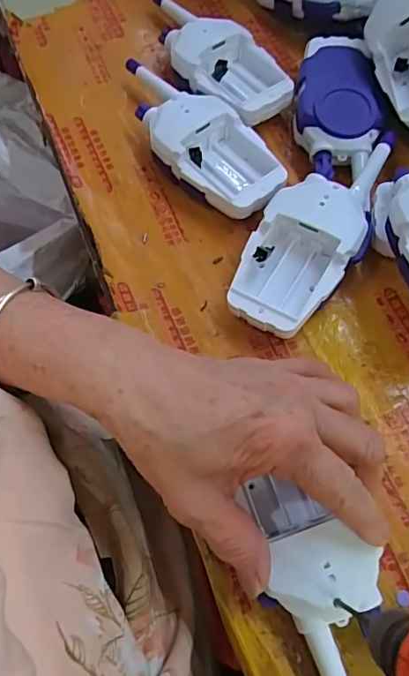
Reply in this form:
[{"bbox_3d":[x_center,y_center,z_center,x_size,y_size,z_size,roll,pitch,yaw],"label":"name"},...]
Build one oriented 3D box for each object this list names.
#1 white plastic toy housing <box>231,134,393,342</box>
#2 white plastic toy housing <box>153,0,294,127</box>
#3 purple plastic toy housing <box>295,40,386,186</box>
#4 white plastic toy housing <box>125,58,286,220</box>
[{"bbox_3d":[0.075,-0.074,0.329,0.065,0.037,0.161,28,71,12],"label":"white plastic toy housing"},{"bbox_3d":[0.006,-0.226,0.402,0.064,0.041,0.150,-33,71,-11],"label":"white plastic toy housing"},{"bbox_3d":[0.098,-0.174,0.366,0.060,0.033,0.111,7,68,4],"label":"purple plastic toy housing"},{"bbox_3d":[-0.013,-0.147,0.365,0.166,0.036,0.065,38,74,15],"label":"white plastic toy housing"}]

